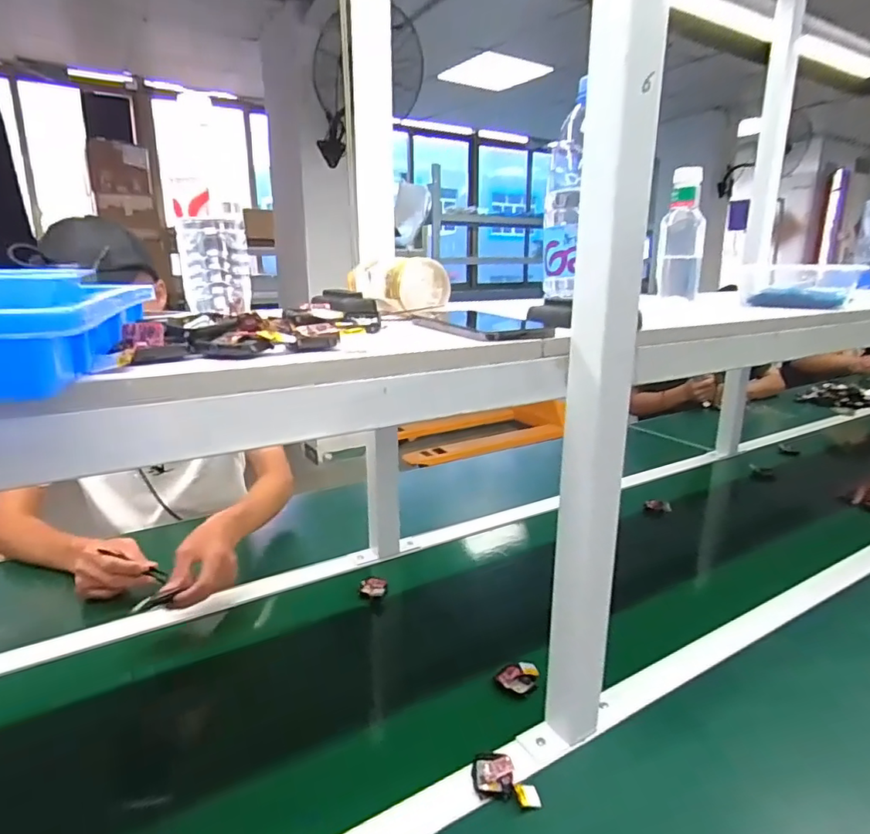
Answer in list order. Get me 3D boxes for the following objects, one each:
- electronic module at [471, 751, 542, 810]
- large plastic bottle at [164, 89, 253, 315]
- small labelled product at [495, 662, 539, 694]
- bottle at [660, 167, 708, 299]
[{"bbox_3d":[0.061,0.348,0.531,0.045,0.012,0.074,-9,18,-28],"label":"electronic module"},{"bbox_3d":[-0.241,-0.219,0.598,0.072,0.205,0.068,-7,17,-22],"label":"large plastic bottle"},{"bbox_3d":[0.102,0.311,0.666,0.050,0.015,0.035,-10,19,-31],"label":"small labelled product"},{"bbox_3d":[0.392,-0.289,0.886,0.066,0.190,0.079,6,17,21],"label":"bottle"}]

